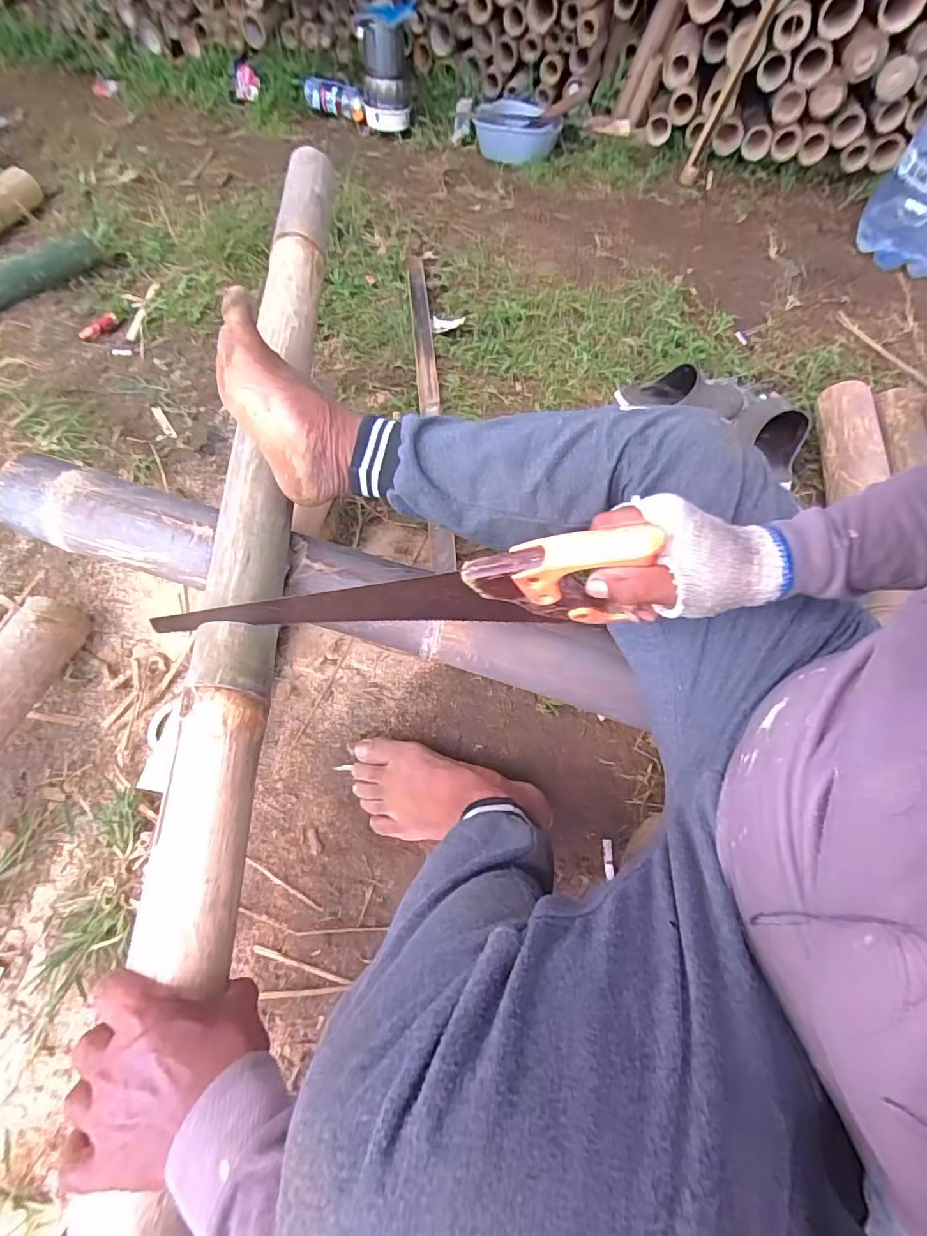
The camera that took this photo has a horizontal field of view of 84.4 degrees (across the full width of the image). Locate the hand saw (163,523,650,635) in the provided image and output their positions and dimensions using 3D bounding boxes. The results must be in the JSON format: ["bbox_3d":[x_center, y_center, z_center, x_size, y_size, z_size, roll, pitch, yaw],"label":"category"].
[{"bbox_3d":[-0.057,-0.007,0.442,0.416,0.104,0.024,-6,59,17],"label":"hand saw"}]

